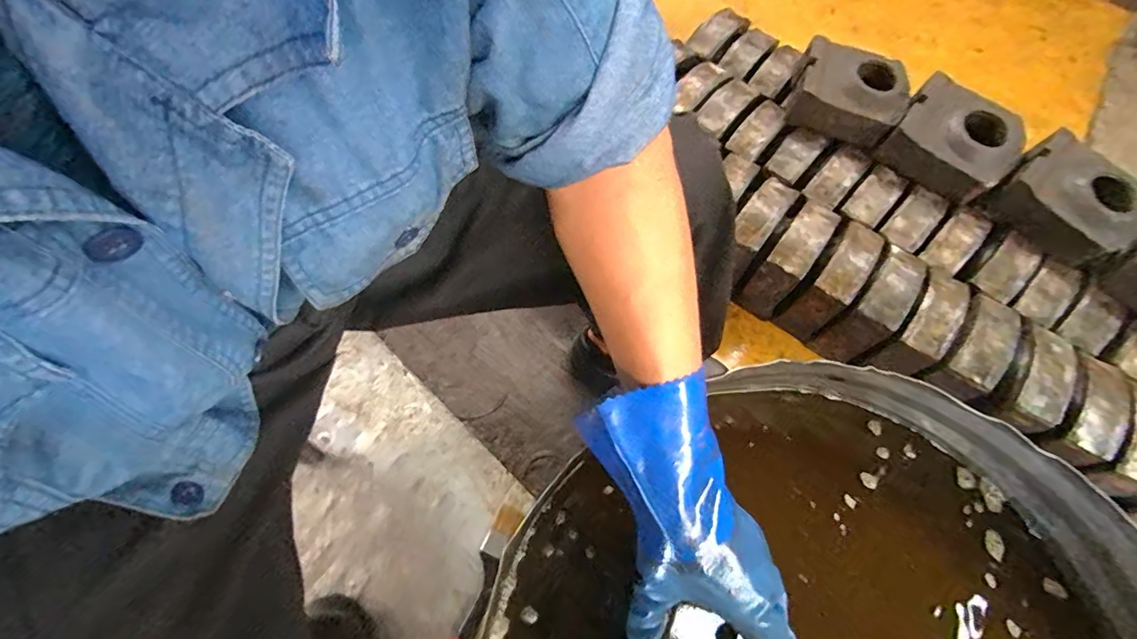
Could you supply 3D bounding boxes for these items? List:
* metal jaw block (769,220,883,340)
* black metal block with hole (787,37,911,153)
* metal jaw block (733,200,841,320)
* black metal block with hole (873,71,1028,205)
[{"bbox_3d":[0.456,-0.066,0.858,0.066,0.166,0.154,35,69,12],"label":"metal jaw block"},{"bbox_3d":[0.514,-0.415,0.905,0.183,0.095,0.149,22,67,7],"label":"black metal block with hole"},{"bbox_3d":[0.389,-0.103,0.875,0.067,0.181,0.154,36,70,13],"label":"metal jaw block"},{"bbox_3d":[0.676,-0.316,0.862,0.191,0.085,0.162,43,71,15],"label":"black metal block with hole"}]

